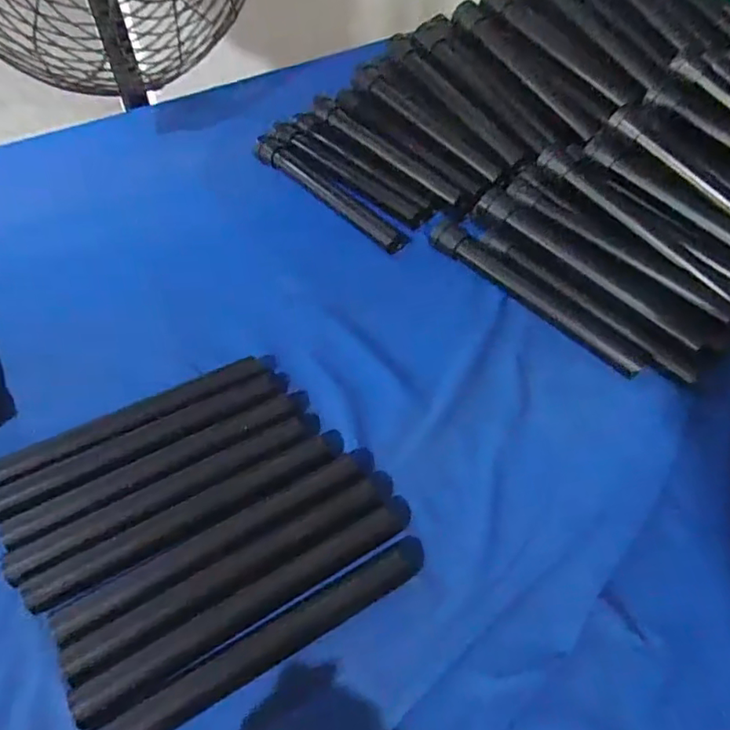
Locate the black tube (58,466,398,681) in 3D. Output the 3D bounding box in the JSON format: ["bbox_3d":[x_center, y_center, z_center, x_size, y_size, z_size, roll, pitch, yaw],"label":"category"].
[{"bbox_3d":[-0.078,0.136,0.375,0.234,0.021,0.025,-29,57,-21],"label":"black tube"}]

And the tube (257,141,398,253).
[{"bbox_3d":[-0.044,-0.200,0.636,0.030,0.021,0.232,-37,61,-26],"label":"tube"}]

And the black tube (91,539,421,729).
[{"bbox_3d":[-0.064,0.175,0.346,0.231,0.020,0.026,-26,56,-19],"label":"black tube"}]

